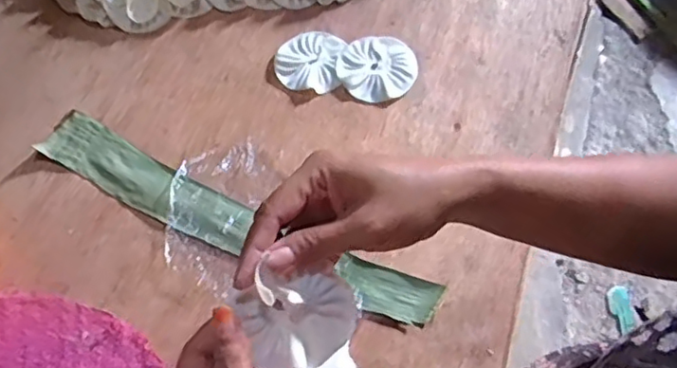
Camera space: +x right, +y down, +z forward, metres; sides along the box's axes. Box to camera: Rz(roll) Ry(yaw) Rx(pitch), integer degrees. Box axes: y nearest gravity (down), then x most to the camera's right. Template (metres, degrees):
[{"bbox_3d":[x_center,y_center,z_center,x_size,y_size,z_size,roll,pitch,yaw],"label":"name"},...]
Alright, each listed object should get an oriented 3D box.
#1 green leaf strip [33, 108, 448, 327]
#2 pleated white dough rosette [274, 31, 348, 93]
[{"bbox_3d":[-0.106,0.032,0.591,0.413,0.006,0.059,25,67,14],"label":"green leaf strip"},{"bbox_3d":[-0.031,-0.131,0.666,0.069,0.004,0.073,4,66,5],"label":"pleated white dough rosette"}]

